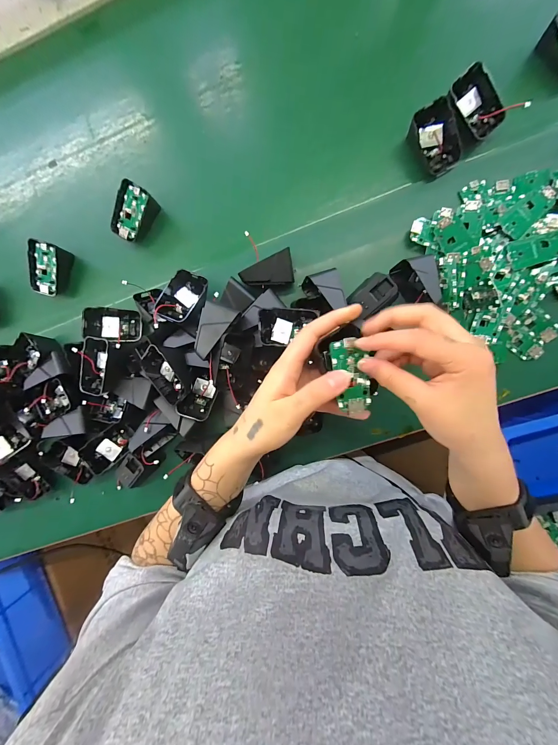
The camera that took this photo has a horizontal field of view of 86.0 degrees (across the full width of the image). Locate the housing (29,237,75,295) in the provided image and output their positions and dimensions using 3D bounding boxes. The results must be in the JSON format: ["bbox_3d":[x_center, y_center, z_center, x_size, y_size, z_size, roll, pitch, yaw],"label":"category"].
[{"bbox_3d":[-0.317,-0.142,0.419,0.045,0.042,0.067,12,94,8],"label":"housing"}]

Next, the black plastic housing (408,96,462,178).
[{"bbox_3d":[0.185,-0.272,0.349,0.041,0.031,0.062,-26,91,5],"label":"black plastic housing"}]

